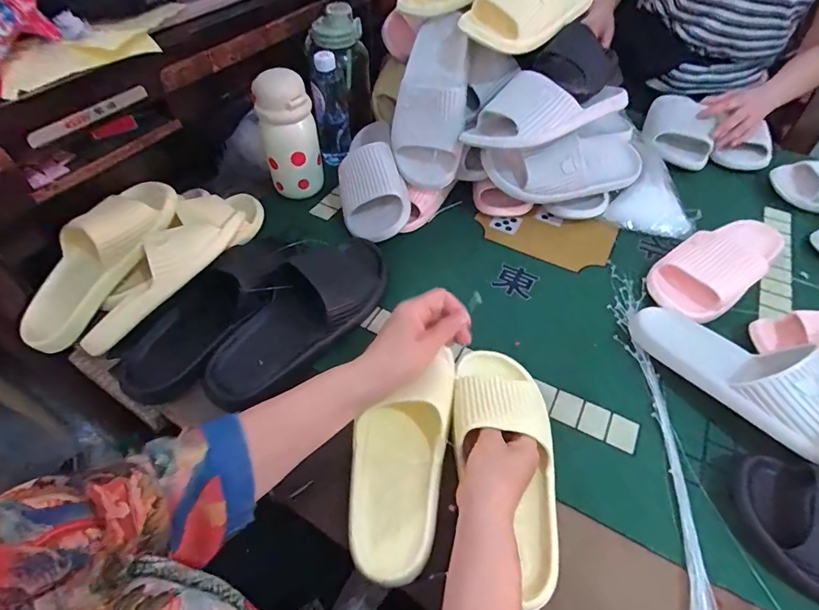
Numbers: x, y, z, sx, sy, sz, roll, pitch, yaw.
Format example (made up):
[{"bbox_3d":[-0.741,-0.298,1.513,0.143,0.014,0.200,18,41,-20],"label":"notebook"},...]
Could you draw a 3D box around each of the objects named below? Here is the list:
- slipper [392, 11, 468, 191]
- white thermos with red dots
[{"bbox_3d":[0.032,-0.314,0.647,0.105,0.067,0.265,6,80,2],"label":"slipper"},{"bbox_3d":[-0.183,-0.257,0.661,0.082,0.172,0.067,-16,54,-14],"label":"white thermos with red dots"}]

